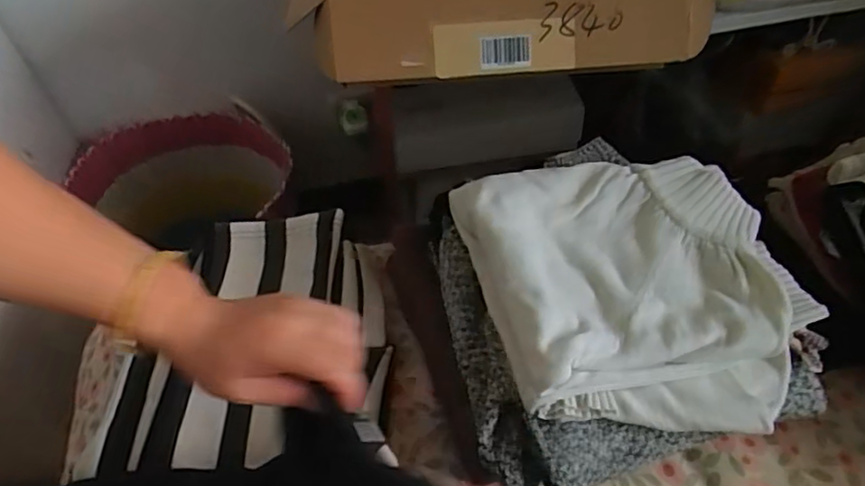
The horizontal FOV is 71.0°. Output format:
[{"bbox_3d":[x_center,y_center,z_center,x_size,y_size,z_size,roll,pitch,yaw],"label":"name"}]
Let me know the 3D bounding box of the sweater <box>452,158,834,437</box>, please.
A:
[{"bbox_3d":[0.158,0.031,0.492,0.259,0.061,0.219,-3,51,2],"label":"sweater"}]

